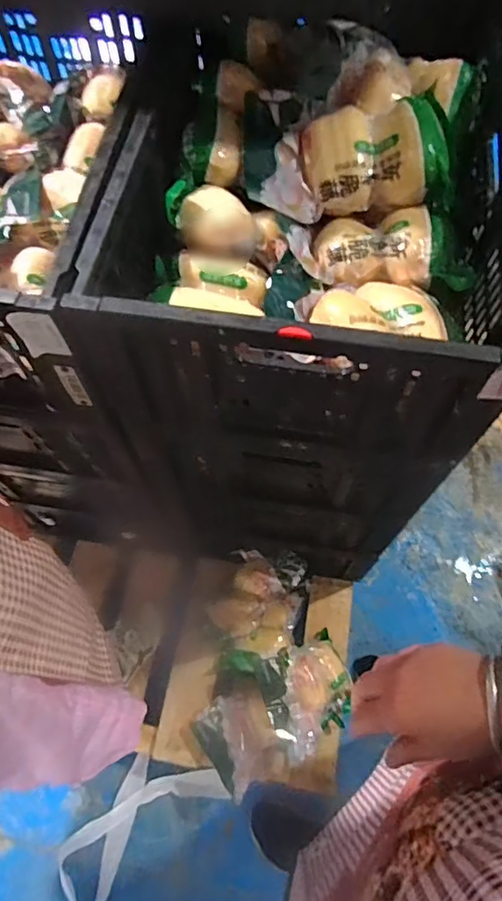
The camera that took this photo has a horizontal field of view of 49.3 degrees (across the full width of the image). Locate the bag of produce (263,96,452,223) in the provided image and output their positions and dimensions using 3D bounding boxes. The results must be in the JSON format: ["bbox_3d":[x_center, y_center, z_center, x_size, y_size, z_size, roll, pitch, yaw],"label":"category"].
[{"bbox_3d":[0.114,-0.329,0.615,0.197,0.066,0.120,-7,66,-4],"label":"bag of produce"}]

